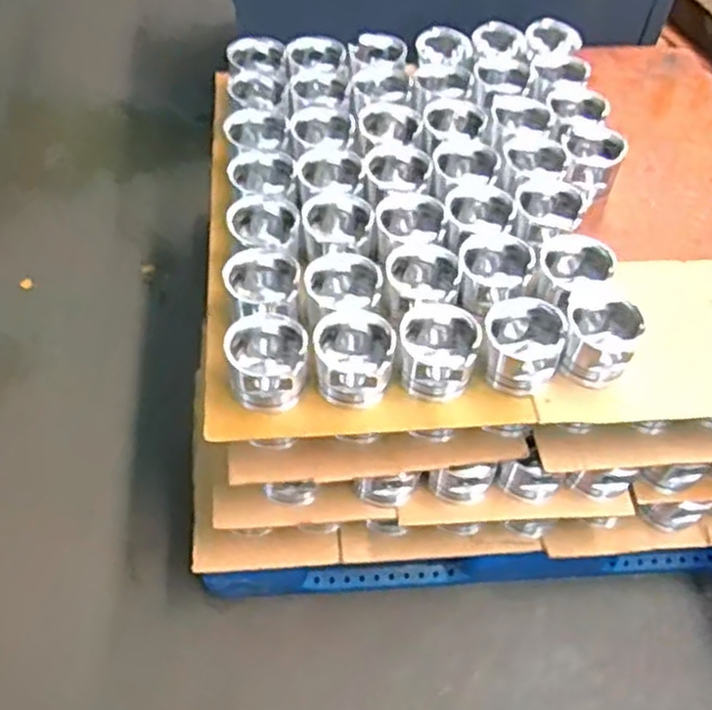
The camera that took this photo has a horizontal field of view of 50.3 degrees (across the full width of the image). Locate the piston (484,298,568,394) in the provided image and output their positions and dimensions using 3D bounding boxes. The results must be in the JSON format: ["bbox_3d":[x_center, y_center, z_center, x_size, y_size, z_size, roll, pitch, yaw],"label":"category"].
[{"bbox_3d":[0.244,-0.012,1.123,0.115,0.105,0.112,14,54,7],"label":"piston"}]

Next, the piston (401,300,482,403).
[{"bbox_3d":[0.121,-0.006,1.112,0.107,0.094,0.115,2,54,-2],"label":"piston"}]

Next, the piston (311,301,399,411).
[{"bbox_3d":[-0.003,0.008,1.104,0.110,0.108,0.115,8,54,2],"label":"piston"}]

